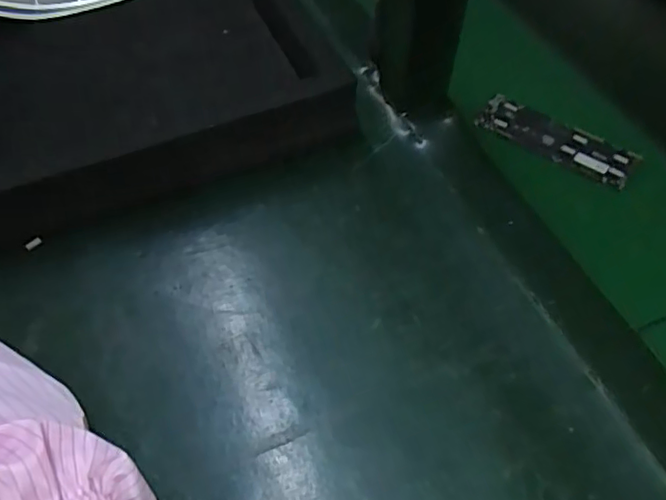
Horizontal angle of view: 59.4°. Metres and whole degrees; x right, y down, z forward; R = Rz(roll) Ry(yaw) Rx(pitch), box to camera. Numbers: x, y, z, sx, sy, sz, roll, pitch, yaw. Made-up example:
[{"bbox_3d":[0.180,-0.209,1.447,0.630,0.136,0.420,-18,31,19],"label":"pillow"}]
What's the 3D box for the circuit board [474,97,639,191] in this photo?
[{"bbox_3d":[0.174,-0.087,0.454,0.119,0.012,0.040,26,58,19],"label":"circuit board"}]

